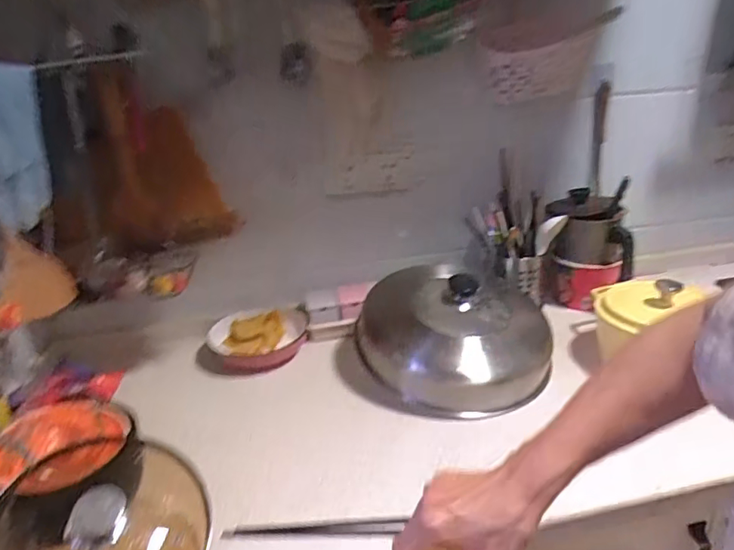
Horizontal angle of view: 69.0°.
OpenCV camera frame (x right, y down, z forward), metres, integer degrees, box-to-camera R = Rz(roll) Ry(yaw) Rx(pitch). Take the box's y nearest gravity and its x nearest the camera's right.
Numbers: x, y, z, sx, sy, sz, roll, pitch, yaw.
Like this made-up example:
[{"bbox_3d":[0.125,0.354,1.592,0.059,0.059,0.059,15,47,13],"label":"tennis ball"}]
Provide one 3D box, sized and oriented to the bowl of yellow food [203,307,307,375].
[{"bbox_3d":[-0.209,0.119,1.015,0.186,0.050,0.162,-2,23,-1],"label":"bowl of yellow food"}]

